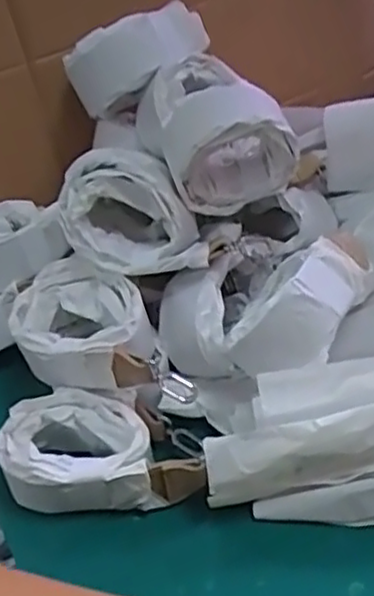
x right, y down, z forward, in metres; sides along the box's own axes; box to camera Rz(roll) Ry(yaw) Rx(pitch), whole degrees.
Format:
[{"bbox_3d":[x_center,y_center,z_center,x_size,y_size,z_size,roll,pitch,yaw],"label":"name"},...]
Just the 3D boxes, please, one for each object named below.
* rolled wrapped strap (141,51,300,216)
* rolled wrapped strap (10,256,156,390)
[{"bbox_3d":[0.022,-0.134,0.560,0.098,0.082,0.127,-17,41,-11],"label":"rolled wrapped strap"},{"bbox_3d":[-0.080,0.024,0.525,0.095,0.053,0.112,-24,43,-18],"label":"rolled wrapped strap"}]

